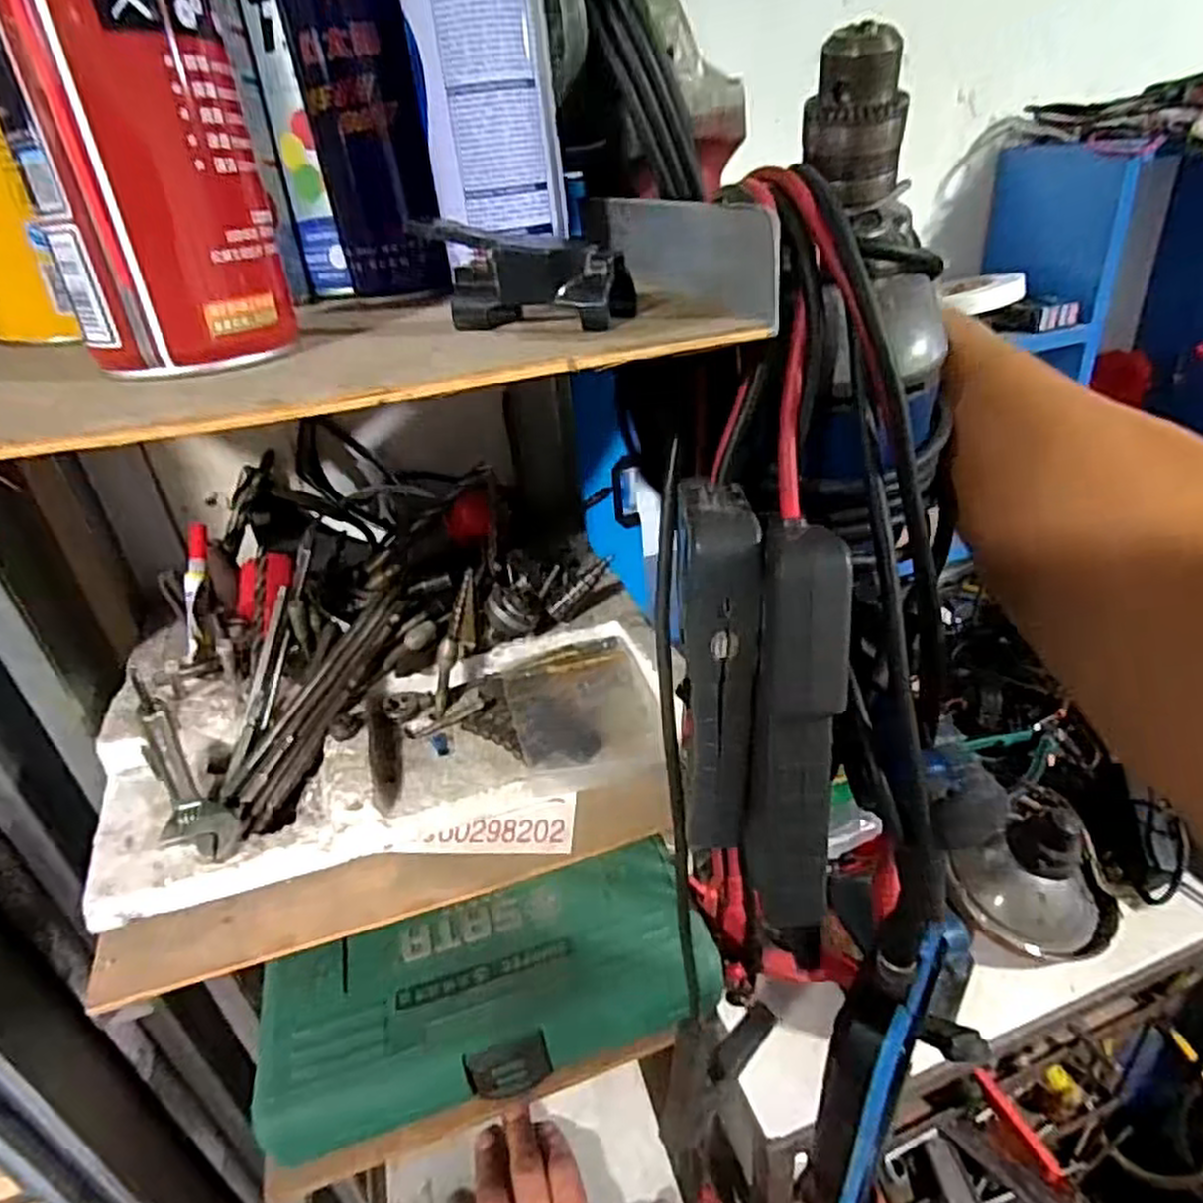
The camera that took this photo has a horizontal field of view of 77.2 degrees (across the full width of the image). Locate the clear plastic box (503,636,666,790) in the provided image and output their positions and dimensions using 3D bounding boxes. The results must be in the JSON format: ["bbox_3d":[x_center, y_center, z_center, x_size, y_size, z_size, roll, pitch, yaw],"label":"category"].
[{"bbox_3d":[-0.009,0.055,0.381,0.069,0.020,0.084,-13,32,-10],"label":"clear plastic box"}]

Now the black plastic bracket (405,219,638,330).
[{"bbox_3d":[-0.026,-0.111,0.253,0.069,0.032,0.023,7,34,21],"label":"black plastic bracket"}]

